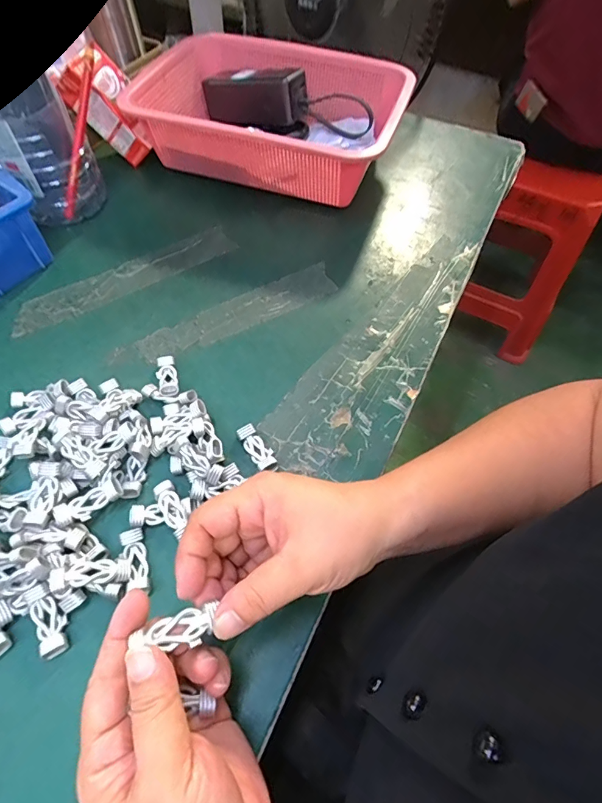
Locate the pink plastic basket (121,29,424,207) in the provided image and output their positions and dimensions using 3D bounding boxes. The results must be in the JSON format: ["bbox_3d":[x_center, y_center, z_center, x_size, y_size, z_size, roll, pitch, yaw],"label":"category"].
[{"bbox_3d":[-0.027,-0.342,0.520,0.289,0.090,0.215,18,59,10],"label":"pink plastic basket"}]

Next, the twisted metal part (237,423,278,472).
[{"bbox_3d":[-0.034,0.036,0.331,0.016,0.010,0.043,-29,63,-18],"label":"twisted metal part"}]

